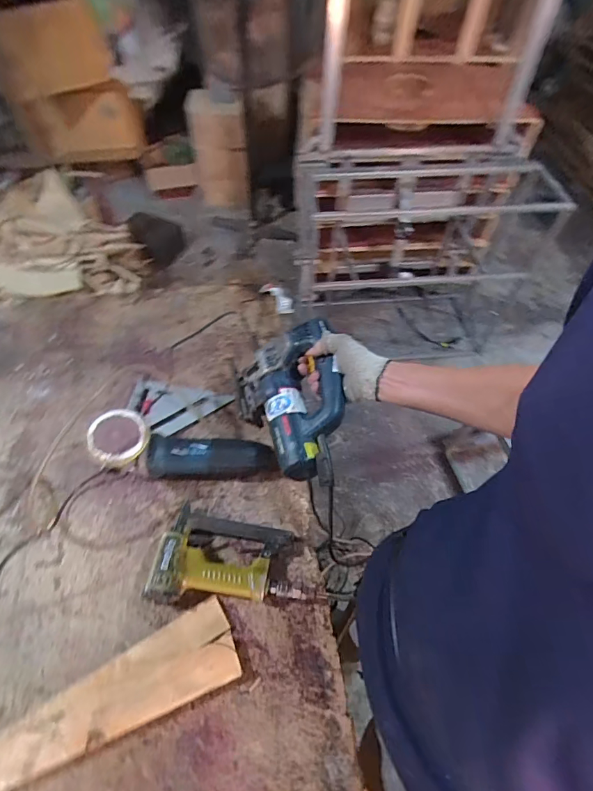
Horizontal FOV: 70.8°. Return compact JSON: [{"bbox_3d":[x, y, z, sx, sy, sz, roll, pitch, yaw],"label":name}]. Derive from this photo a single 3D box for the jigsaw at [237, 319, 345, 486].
[{"bbox_3d":[-0.005,0.023,0.657,0.179,0.081,0.255,-21,61,10],"label":"jigsaw"}]

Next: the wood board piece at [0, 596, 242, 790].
[{"bbox_3d":[-0.274,0.401,0.502,0.416,0.025,0.094,-22,58,-20],"label":"wood board piece"}]

